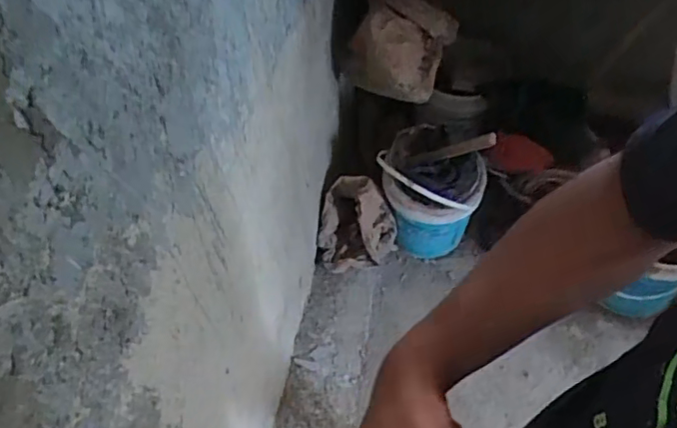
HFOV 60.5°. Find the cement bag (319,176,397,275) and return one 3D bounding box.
[{"bbox_3d":[0.054,0.034,1.710,0.231,0.219,0.190,-5,51,2],"label":"cement bag"}]

